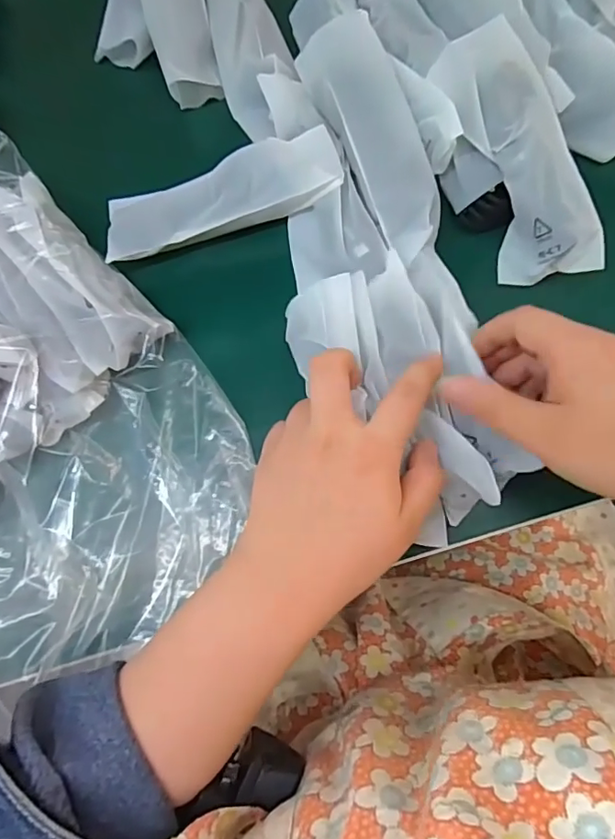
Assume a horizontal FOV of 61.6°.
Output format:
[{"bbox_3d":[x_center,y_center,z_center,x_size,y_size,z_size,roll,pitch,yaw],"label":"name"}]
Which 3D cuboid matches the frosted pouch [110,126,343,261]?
[{"bbox_3d":[-0.055,-0.137,0.319,0.149,0.009,0.041,-16,97,8],"label":"frosted pouch"}]

